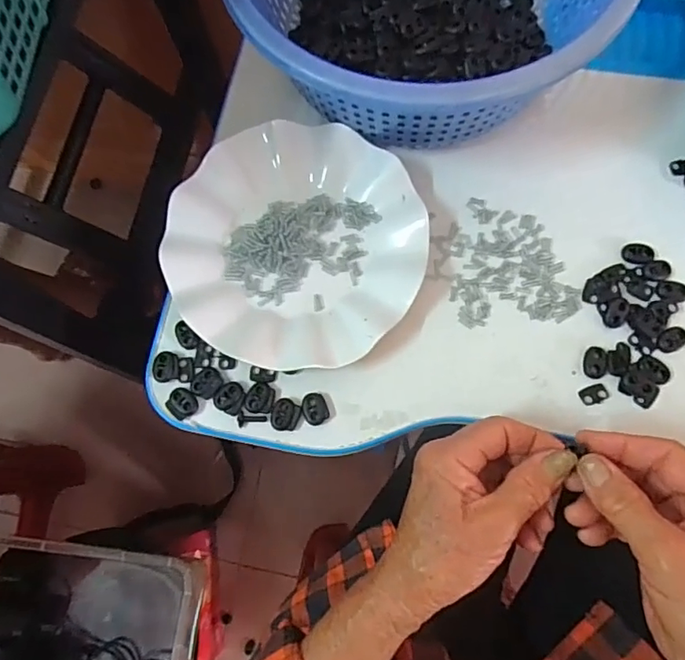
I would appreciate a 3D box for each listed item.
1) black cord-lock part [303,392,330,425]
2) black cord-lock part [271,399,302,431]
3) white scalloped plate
[{"bbox_3d":[-0.018,0.053,0.357,0.017,0.004,0.021,-21,76,-4],"label":"black cord-lock part"},{"bbox_3d":[-0.039,0.057,0.356,0.019,0.004,0.020,0,75,1],"label":"black cord-lock part"},{"bbox_3d":[-0.034,-0.062,0.380,0.178,0.020,0.176,0,75,1],"label":"white scalloped plate"}]

